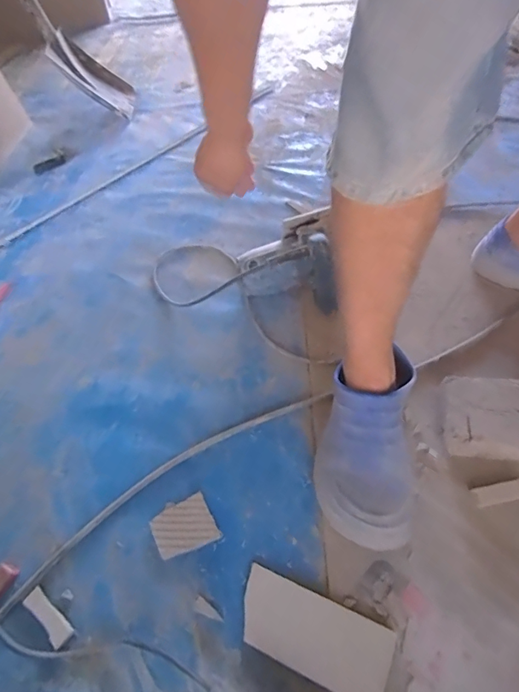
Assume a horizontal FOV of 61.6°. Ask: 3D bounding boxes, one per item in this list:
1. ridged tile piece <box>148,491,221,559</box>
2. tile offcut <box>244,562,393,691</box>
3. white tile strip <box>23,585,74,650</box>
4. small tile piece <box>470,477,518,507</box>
[{"bbox_3d":[-0.092,0.218,0.529,0.070,0.004,0.063,-26,50,-13],"label":"ridged tile piece"},{"bbox_3d":[0.051,0.290,0.443,0.152,0.005,0.073,14,49,23],"label":"tile offcut"},{"bbox_3d":[-0.232,0.295,0.477,0.067,0.004,0.021,30,60,30],"label":"white tile strip"},{"bbox_3d":[0.284,0.173,0.515,0.059,0.012,0.025,-12,49,-1],"label":"small tile piece"}]

